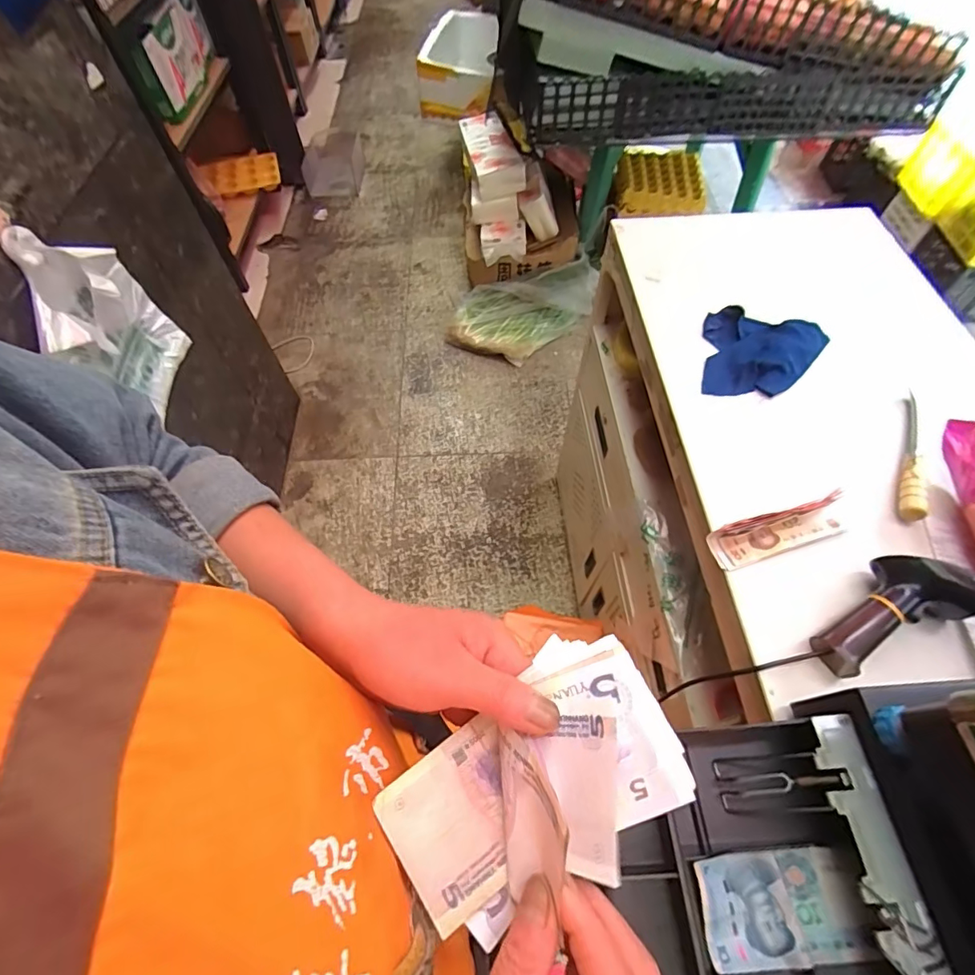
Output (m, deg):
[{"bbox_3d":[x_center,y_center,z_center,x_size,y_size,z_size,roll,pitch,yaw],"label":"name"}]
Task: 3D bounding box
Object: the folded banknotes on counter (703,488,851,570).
[{"bbox_3d":[0.319,0.047,0.526,0.147,0.032,0.041,-16,61,-7],"label":"folded banknotes on counter"}]

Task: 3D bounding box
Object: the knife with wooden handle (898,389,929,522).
[{"bbox_3d":[0.508,-0.044,0.579,0.024,0.024,0.199,22,63,14],"label":"knife with wooden handle"}]

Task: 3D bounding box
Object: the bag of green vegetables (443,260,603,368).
[{"bbox_3d":[0.131,-0.635,1.813,0.566,0.202,0.276,-16,60,8],"label":"bag of green vegetables"}]

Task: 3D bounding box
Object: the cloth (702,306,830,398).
[{"bbox_3d":[0.383,-0.187,0.669,0.157,0.024,0.154,9,61,8],"label":"cloth"}]

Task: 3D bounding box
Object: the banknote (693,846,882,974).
[{"bbox_3d":[0.217,0.314,0.363,0.111,0.015,0.066,-6,60,-1],"label":"banknote"}]

